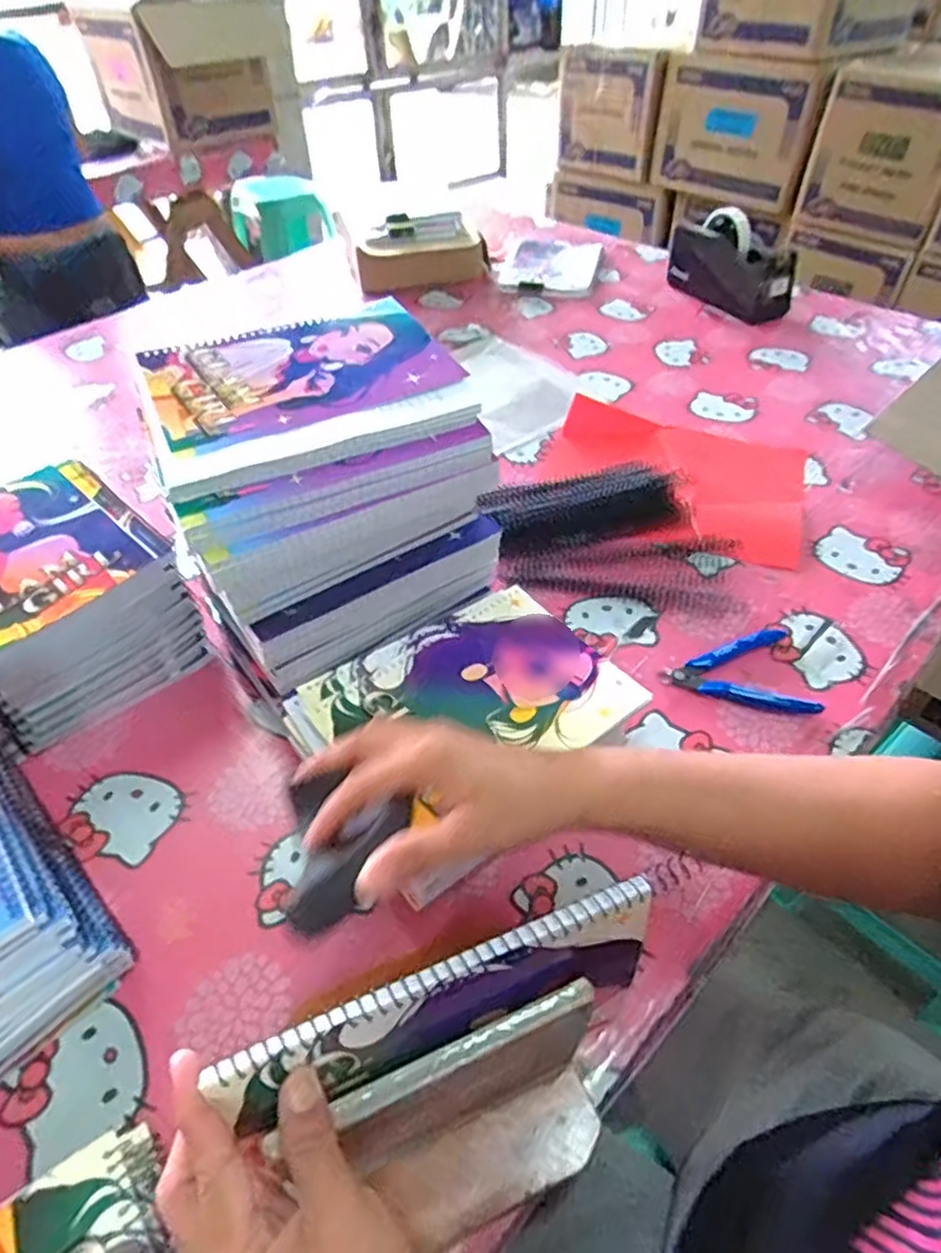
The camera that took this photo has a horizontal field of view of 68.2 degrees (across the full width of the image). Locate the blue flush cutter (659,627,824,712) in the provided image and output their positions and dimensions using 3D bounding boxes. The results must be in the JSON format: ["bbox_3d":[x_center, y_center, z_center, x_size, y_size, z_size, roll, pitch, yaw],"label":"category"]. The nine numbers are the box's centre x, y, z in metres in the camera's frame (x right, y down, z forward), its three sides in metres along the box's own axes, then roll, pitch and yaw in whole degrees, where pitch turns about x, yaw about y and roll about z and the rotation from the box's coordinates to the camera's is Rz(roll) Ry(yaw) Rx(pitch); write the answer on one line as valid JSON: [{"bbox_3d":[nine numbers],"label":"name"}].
[{"bbox_3d":[0.218,0.036,0.573,0.113,0.011,0.087,-3,47,-1],"label":"blue flush cutter"}]

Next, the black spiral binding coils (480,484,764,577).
[{"bbox_3d":[0.114,-0.124,0.711,0.201,0.027,0.098,-16,49,-12],"label":"black spiral binding coils"}]

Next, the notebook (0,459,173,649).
[{"bbox_3d":[-0.345,-0.062,0.537,0.162,0.010,0.189,-36,56,-27],"label":"notebook"}]

